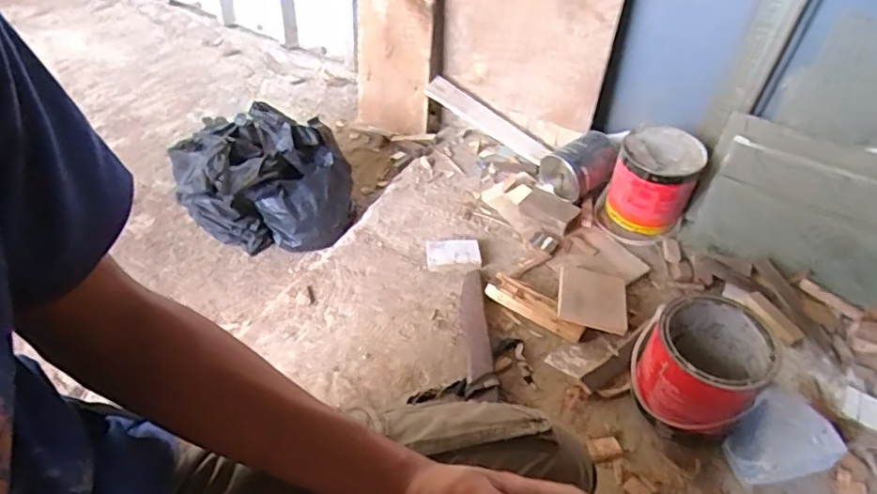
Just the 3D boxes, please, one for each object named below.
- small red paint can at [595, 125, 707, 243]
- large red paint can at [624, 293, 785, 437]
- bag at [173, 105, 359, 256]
[{"bbox_3d":[0.417,-0.123,1.113,0.153,0.153,0.184,35,53,27],"label":"small red paint can"},{"bbox_3d":[0.370,0.171,0.814,0.161,0.160,0.159,30,51,24],"label":"large red paint can"},{"bbox_3d":[-0.331,-0.141,1.087,0.305,0.160,0.219,12,46,8],"label":"bag"}]

